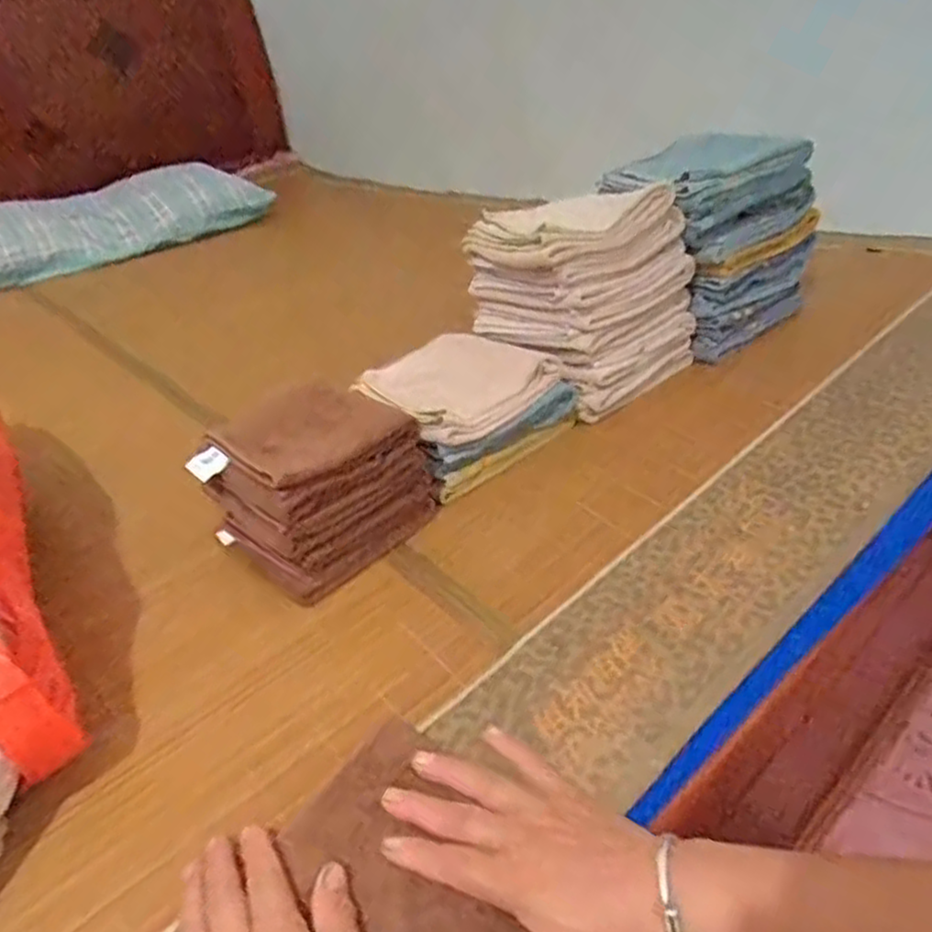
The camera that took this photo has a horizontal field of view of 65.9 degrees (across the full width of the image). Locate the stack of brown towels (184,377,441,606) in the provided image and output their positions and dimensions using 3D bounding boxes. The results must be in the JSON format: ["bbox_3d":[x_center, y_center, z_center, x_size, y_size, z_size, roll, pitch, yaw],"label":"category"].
[{"bbox_3d":[-0.131,0.012,0.628,0.151,0.106,0.155,24,46,36],"label":"stack of brown towels"}]

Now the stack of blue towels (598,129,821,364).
[{"bbox_3d":[0.278,-0.270,0.843,0.182,0.188,0.189,-28,38,-24],"label":"stack of blue towels"}]

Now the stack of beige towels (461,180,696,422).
[{"bbox_3d":[0.124,-0.188,0.794,0.177,0.185,0.204,-29,38,-26],"label":"stack of beige towels"}]

